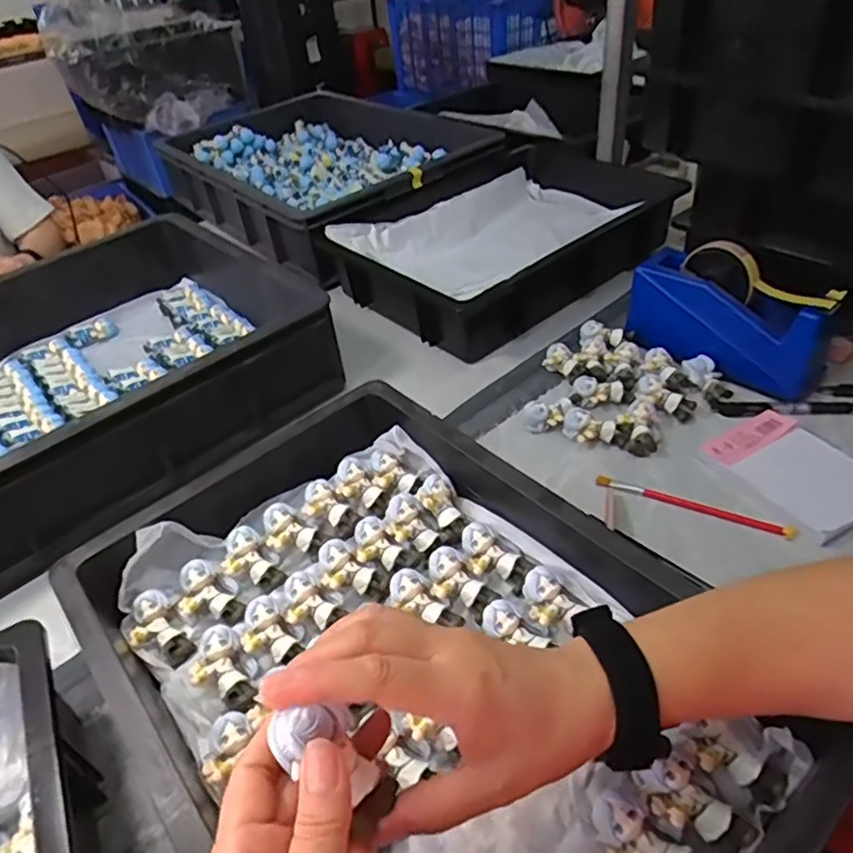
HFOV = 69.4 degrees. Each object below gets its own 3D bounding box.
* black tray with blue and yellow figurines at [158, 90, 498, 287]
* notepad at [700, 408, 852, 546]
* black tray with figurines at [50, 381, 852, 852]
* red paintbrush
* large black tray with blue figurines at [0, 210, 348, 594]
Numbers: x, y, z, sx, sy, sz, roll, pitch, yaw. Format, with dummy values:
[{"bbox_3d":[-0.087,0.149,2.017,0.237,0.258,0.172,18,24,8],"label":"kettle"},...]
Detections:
[{"bbox_3d":[-0.181,-0.455,1.110,0.380,0.128,0.558,-33,47,-26],"label":"black tray with blue and yellow figurines"},{"bbox_3d":[0.326,0.035,0.546,0.084,0.013,0.130,-32,48,-7],"label":"notepad"},{"bbox_3d":[-0.017,0.153,0.413,0.314,0.071,0.457,-34,47,-27],"label":"black tray with figurines"},{"bbox_3d":[0.239,0.068,0.559,0.169,0.013,0.013,18,47,27],"label":"red paintbrush"},{"bbox_3d":[-0.448,-0.033,0.690,0.587,0.119,0.410,-35,48,-28],"label":"large black tray with blue figurines"}]

